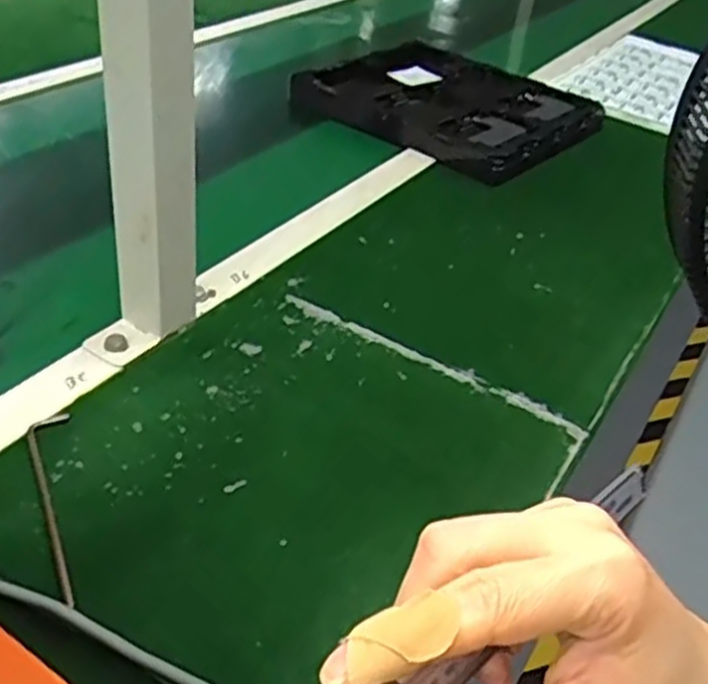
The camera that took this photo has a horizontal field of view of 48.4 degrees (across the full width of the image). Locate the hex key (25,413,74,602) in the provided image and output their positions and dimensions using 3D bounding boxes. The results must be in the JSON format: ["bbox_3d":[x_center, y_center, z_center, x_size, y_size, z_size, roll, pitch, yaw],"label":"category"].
[{"bbox_3d":[-0.172,0.092,0.457,0.025,0.005,0.141,-8,40,-21],"label":"hex key"}]

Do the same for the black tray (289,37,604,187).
[{"bbox_3d":[0.133,-0.301,0.982,0.295,0.047,0.273,33,46,29],"label":"black tray"}]

